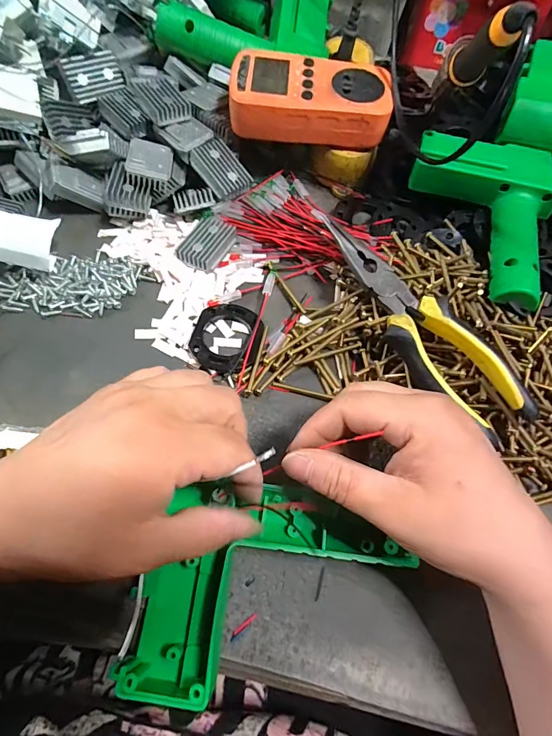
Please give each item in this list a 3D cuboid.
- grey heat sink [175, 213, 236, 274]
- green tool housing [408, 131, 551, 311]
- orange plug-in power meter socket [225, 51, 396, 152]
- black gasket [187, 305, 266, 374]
[{"bbox_3d":[-0.053,-0.099,0.303,0.030,0.015,0.049,27,69,8],"label":"grey heat sink"},{"bbox_3d":[0.159,-0.120,0.310,0.109,0.040,0.150,17,68,4],"label":"green tool housing"},{"bbox_3d":[0.028,-0.220,0.315,0.124,0.032,0.062,4,67,-2],"label":"orange plug-in power meter socket"},{"bbox_3d":[-0.036,-0.024,0.281,0.051,0.006,0.056,13,68,2],"label":"black gasket"}]

